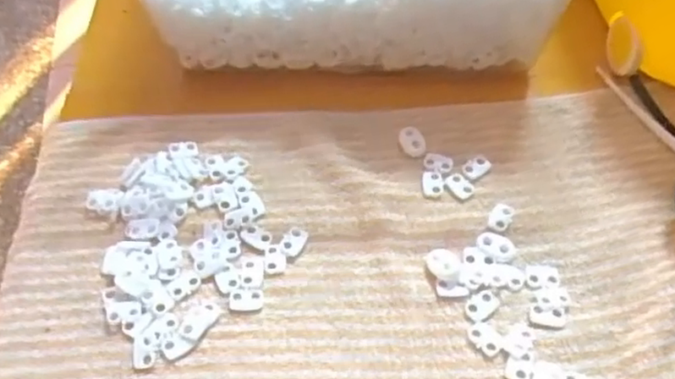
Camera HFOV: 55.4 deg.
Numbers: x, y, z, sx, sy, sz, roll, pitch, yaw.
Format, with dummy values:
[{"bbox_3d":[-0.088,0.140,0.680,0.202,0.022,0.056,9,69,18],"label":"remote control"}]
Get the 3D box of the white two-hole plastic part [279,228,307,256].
[{"bbox_3d":[-0.026,0.030,0.378,0.012,0.004,0.019,24,58,17],"label":"white two-hole plastic part"}]

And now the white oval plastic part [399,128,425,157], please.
[{"bbox_3d":[0.049,-0.031,0.415,0.015,0.006,0.021,-13,56,-8],"label":"white oval plastic part"}]

